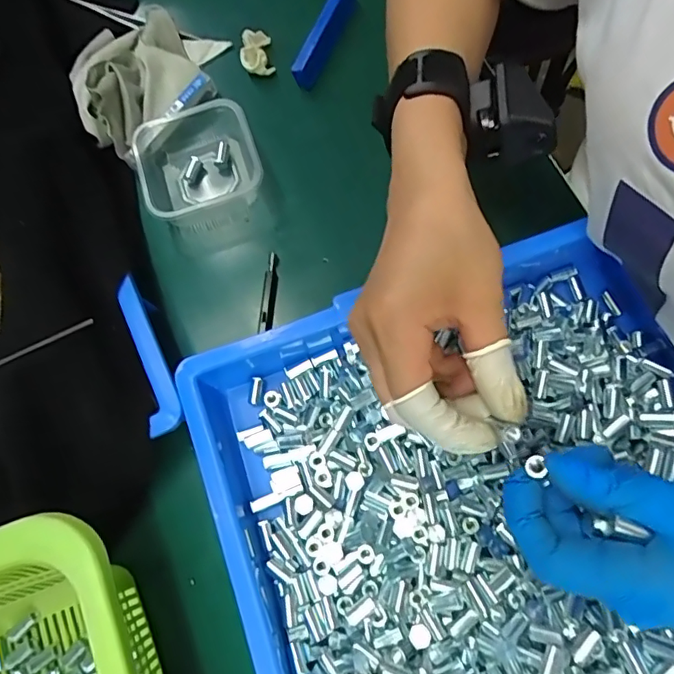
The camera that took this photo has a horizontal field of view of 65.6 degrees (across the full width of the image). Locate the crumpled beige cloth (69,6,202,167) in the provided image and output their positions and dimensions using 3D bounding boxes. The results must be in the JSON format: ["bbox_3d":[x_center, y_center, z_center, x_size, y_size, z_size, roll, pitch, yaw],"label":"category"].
[{"bbox_3d":[-0.154,-0.201,0.390,0.072,0.047,0.127,22,78,14],"label":"crumpled beige cloth"}]

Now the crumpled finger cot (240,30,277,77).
[{"bbox_3d":[-0.063,-0.222,0.410,0.025,0.020,0.036,-11,73,2],"label":"crumpled finger cot"}]

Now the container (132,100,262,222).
[{"bbox_3d":[-0.098,-0.121,0.375,0.081,0.036,0.093,-21,73,-1],"label":"container"}]

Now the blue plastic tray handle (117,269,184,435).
[{"bbox_3d":[-0.112,0.009,0.311,0.020,0.009,0.097,-20,73,-1],"label":"blue plastic tray handle"}]

